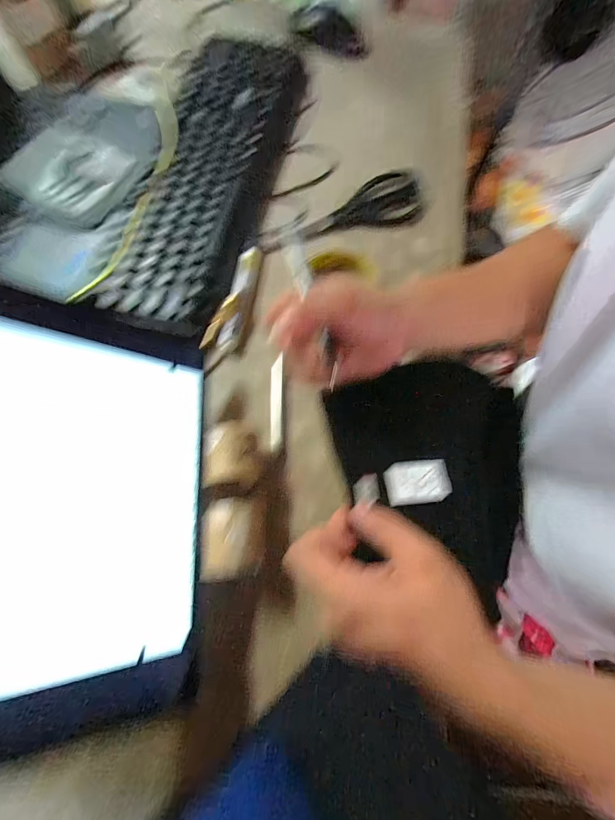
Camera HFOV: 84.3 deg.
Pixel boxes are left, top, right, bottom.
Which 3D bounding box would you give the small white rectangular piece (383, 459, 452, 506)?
[{"bbox_3d":[0.078,0.051,0.243,0.044,0.008,0.029,-6,69,0],"label":"small white rectangular piece"}]

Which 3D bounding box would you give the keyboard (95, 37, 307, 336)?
[{"bbox_3d":[-0.108,-0.274,0.383,0.139,0.027,0.417,9,71,3],"label":"keyboard"}]

